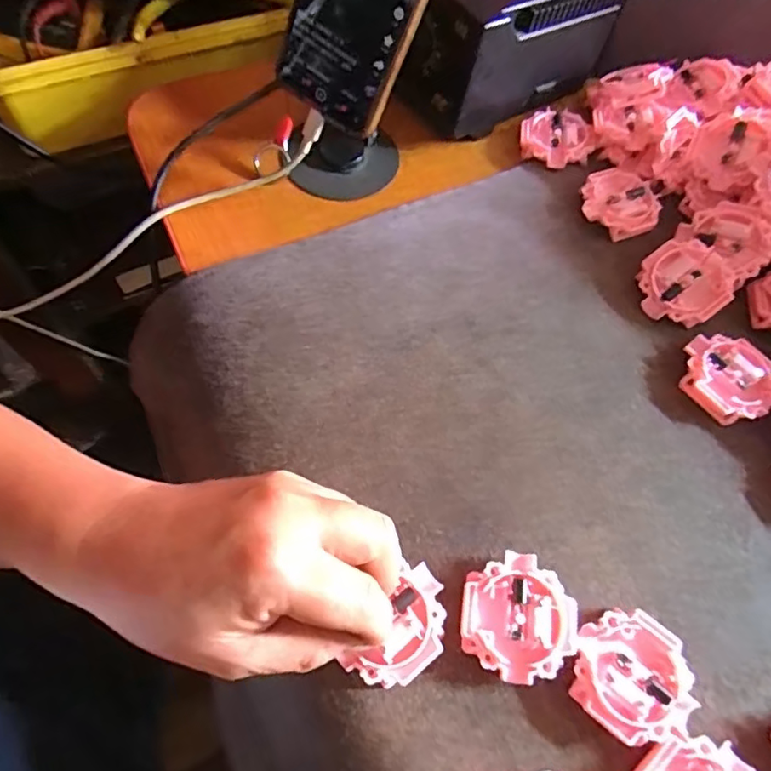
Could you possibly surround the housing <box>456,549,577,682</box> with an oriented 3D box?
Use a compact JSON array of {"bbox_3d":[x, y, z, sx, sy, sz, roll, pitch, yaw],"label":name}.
[{"bbox_3d":[0.062,0.109,0.267,0.053,0.014,0.052,0,66,-1],"label":"housing"}]

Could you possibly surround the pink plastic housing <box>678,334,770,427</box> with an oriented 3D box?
[{"bbox_3d":[0.204,-0.006,0.335,0.052,0.011,0.054,0,66,-1],"label":"pink plastic housing"}]

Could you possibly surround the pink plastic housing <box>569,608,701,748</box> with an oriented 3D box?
[{"bbox_3d":[0.114,0.135,0.260,0.054,0.016,0.051,0,66,-1],"label":"pink plastic housing"}]

